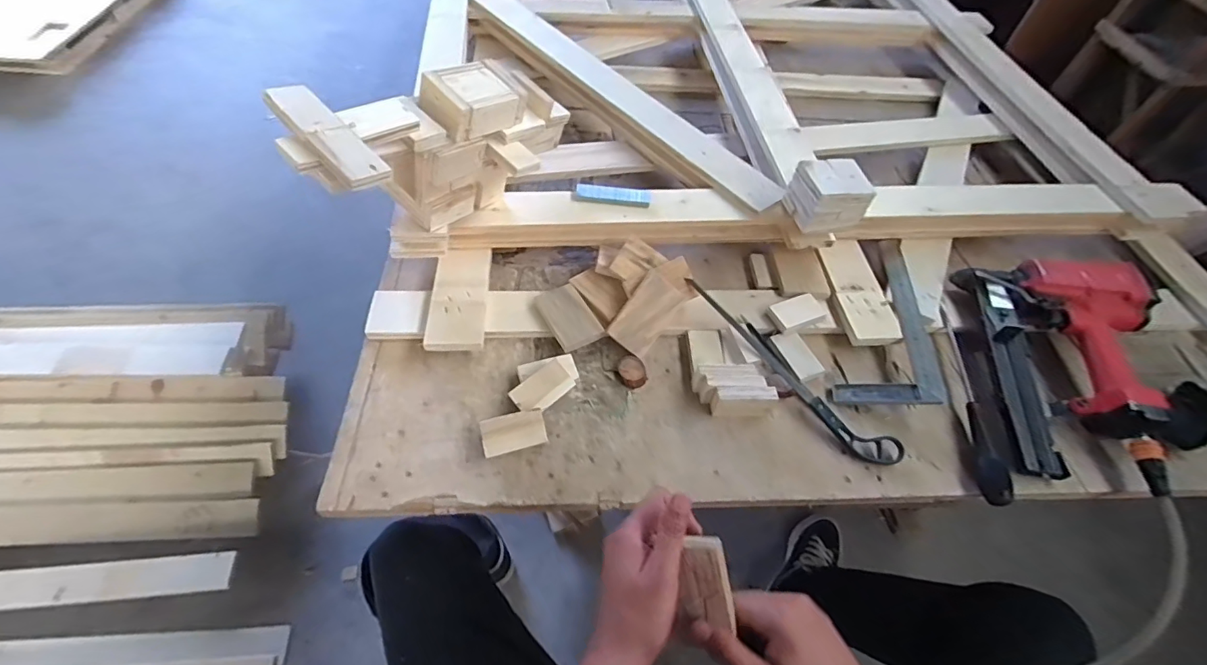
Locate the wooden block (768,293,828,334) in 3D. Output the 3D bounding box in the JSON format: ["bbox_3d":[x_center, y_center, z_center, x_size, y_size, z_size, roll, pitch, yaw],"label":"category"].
[{"bbox_3d":[0.269,-0.028,0.714,0.080,0.010,0.048,-20,59,-18],"label":"wooden block"}]

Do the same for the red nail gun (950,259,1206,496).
[{"bbox_3d":[0.637,0.038,0.641,0.288,0.080,0.308,7,54,0],"label":"red nail gun"}]

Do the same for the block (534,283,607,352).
[{"bbox_3d":[-0.044,-0.021,0.686,0.060,0.009,0.094,-25,68,-19],"label":"block"}]

